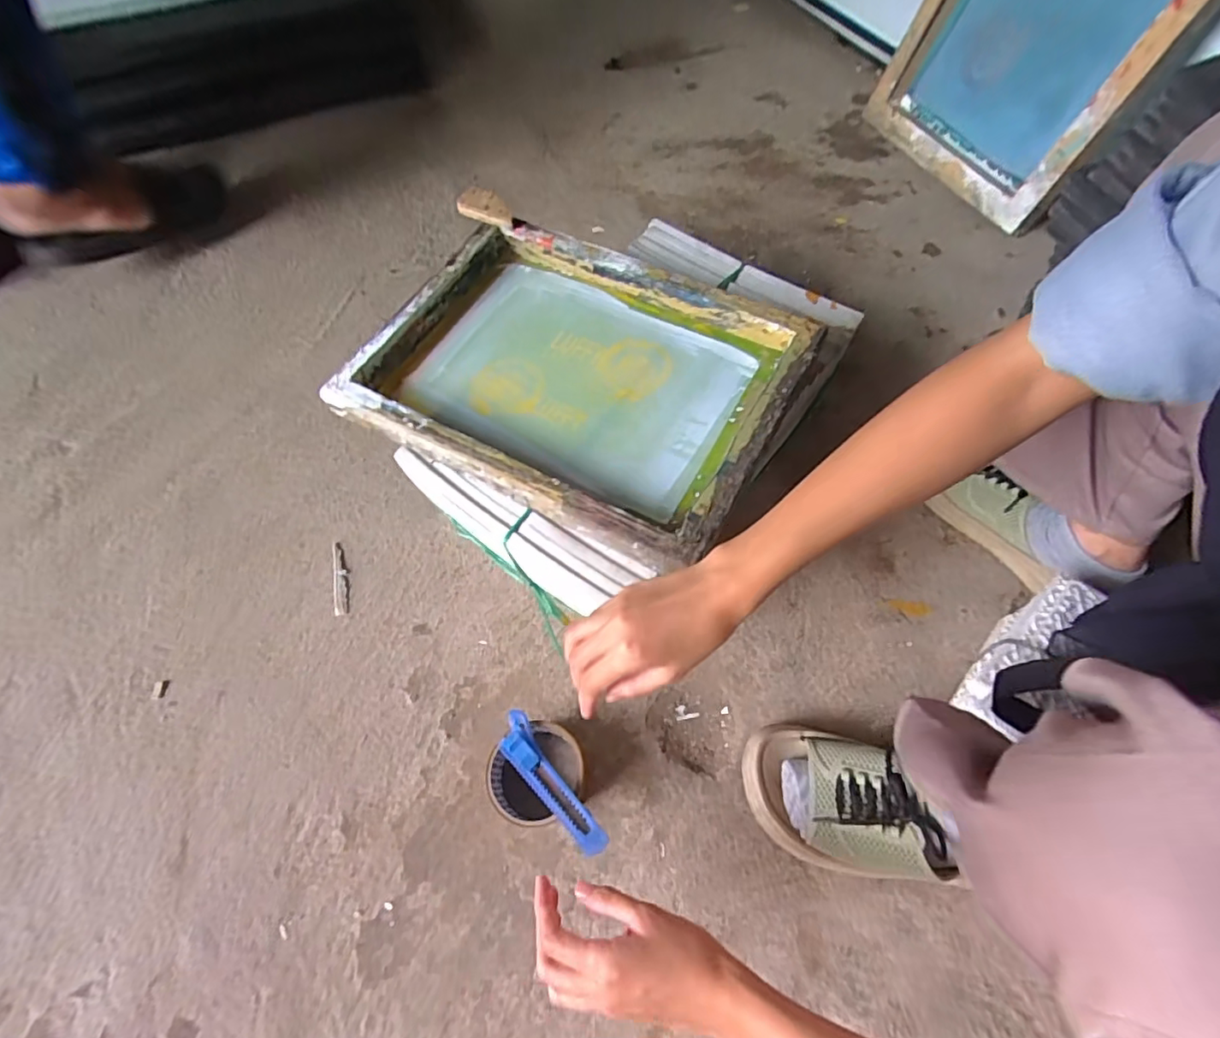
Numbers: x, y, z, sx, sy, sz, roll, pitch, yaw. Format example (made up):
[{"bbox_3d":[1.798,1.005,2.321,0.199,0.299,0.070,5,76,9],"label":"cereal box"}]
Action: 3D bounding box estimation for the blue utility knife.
[{"bbox_3d":[-0.051,0.222,0.475,0.031,0.009,0.131,-39,68,-17],"label":"blue utility knife"}]

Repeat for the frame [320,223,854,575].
[{"bbox_3d":[-0.018,-0.149,0.550,0.397,0.042,0.318,26,66,14],"label":"frame"}]

